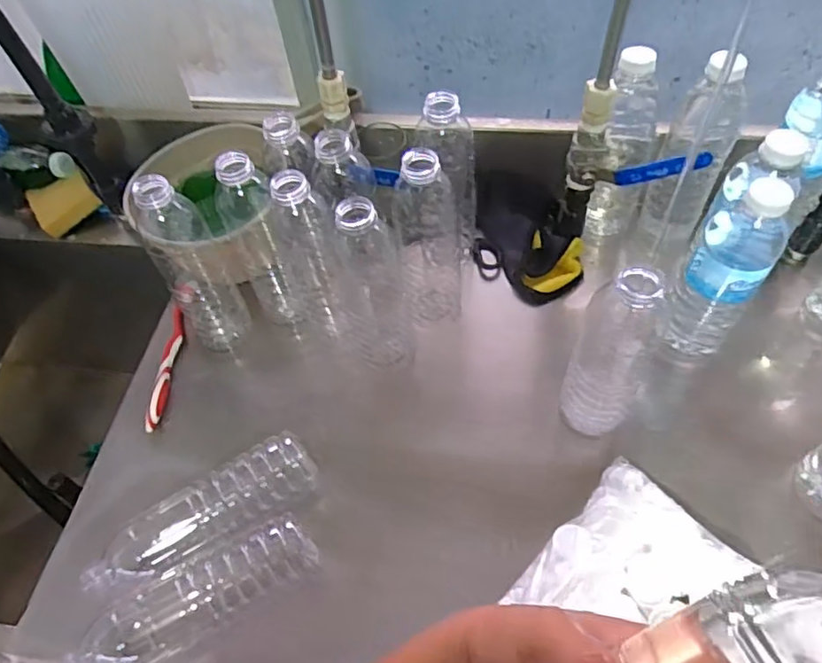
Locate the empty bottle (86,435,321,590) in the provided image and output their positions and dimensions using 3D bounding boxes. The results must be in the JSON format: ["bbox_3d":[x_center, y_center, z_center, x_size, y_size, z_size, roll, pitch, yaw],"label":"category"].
[{"bbox_3d":[-0.180,0.164,0.531,0.199,0.063,0.056,-29,58,-15],"label":"empty bottle"}]

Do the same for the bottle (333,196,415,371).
[{"bbox_3d":[-0.037,-0.047,0.562,0.076,0.210,0.075,-2,56,3],"label":"bottle"}]

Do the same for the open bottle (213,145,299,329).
[{"bbox_3d":[-0.149,-0.085,0.596,0.053,0.201,0.059,-20,56,-9],"label":"open bottle"}]

